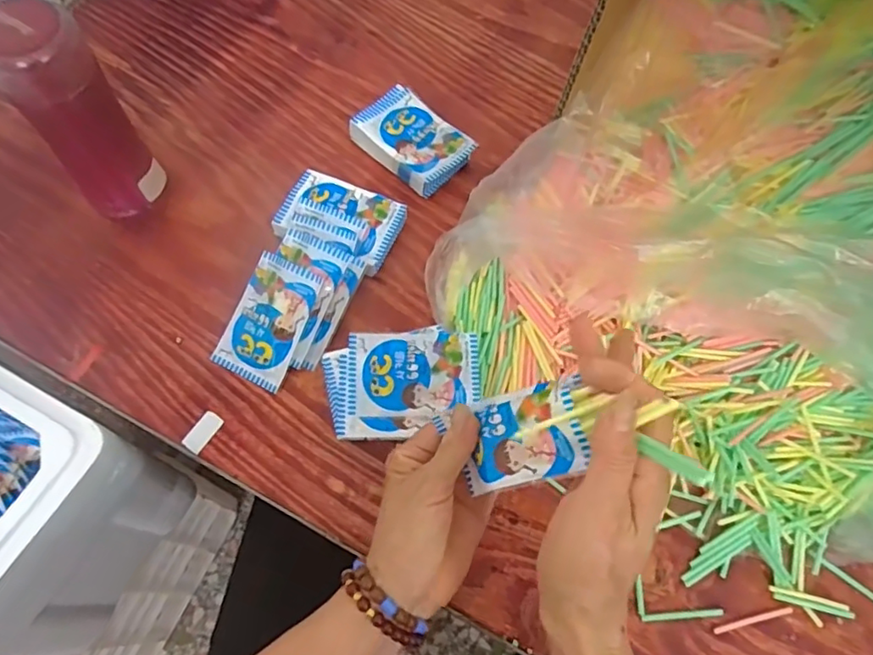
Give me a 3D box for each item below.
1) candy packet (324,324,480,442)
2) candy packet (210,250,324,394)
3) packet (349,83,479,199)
[{"bbox_3d":[-0.026,0.041,0.455,0.118,0.016,0.085,-7,66,-5],"label":"candy packet"},{"bbox_3d":[-0.141,-0.006,0.478,0.063,0.011,0.102,25,91,12],"label":"candy packet"},{"bbox_3d":[-0.023,-0.186,0.574,0.108,0.029,0.076,40,71,15],"label":"packet"}]

